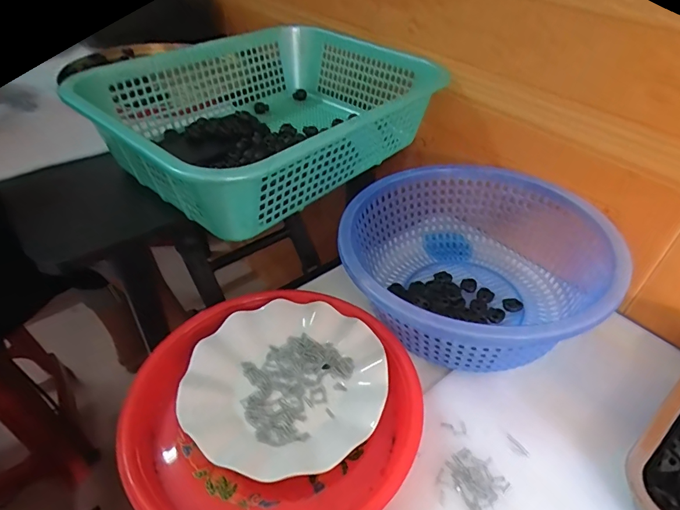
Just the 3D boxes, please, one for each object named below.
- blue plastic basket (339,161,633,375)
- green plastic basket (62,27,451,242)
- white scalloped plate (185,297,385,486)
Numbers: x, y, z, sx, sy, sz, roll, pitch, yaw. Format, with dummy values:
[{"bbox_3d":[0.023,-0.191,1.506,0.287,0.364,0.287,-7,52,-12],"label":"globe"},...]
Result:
[{"bbox_3d":[0.137,0.010,0.488,0.267,0.114,0.263,14,43,12],"label":"blue plastic basket"},{"bbox_3d":[-0.080,-0.174,0.540,0.284,0.108,0.363,31,50,29],"label":"green plastic basket"},{"bbox_3d":[-0.049,0.118,0.417,0.177,0.028,0.181,0,42,0],"label":"white scalloped plate"}]

